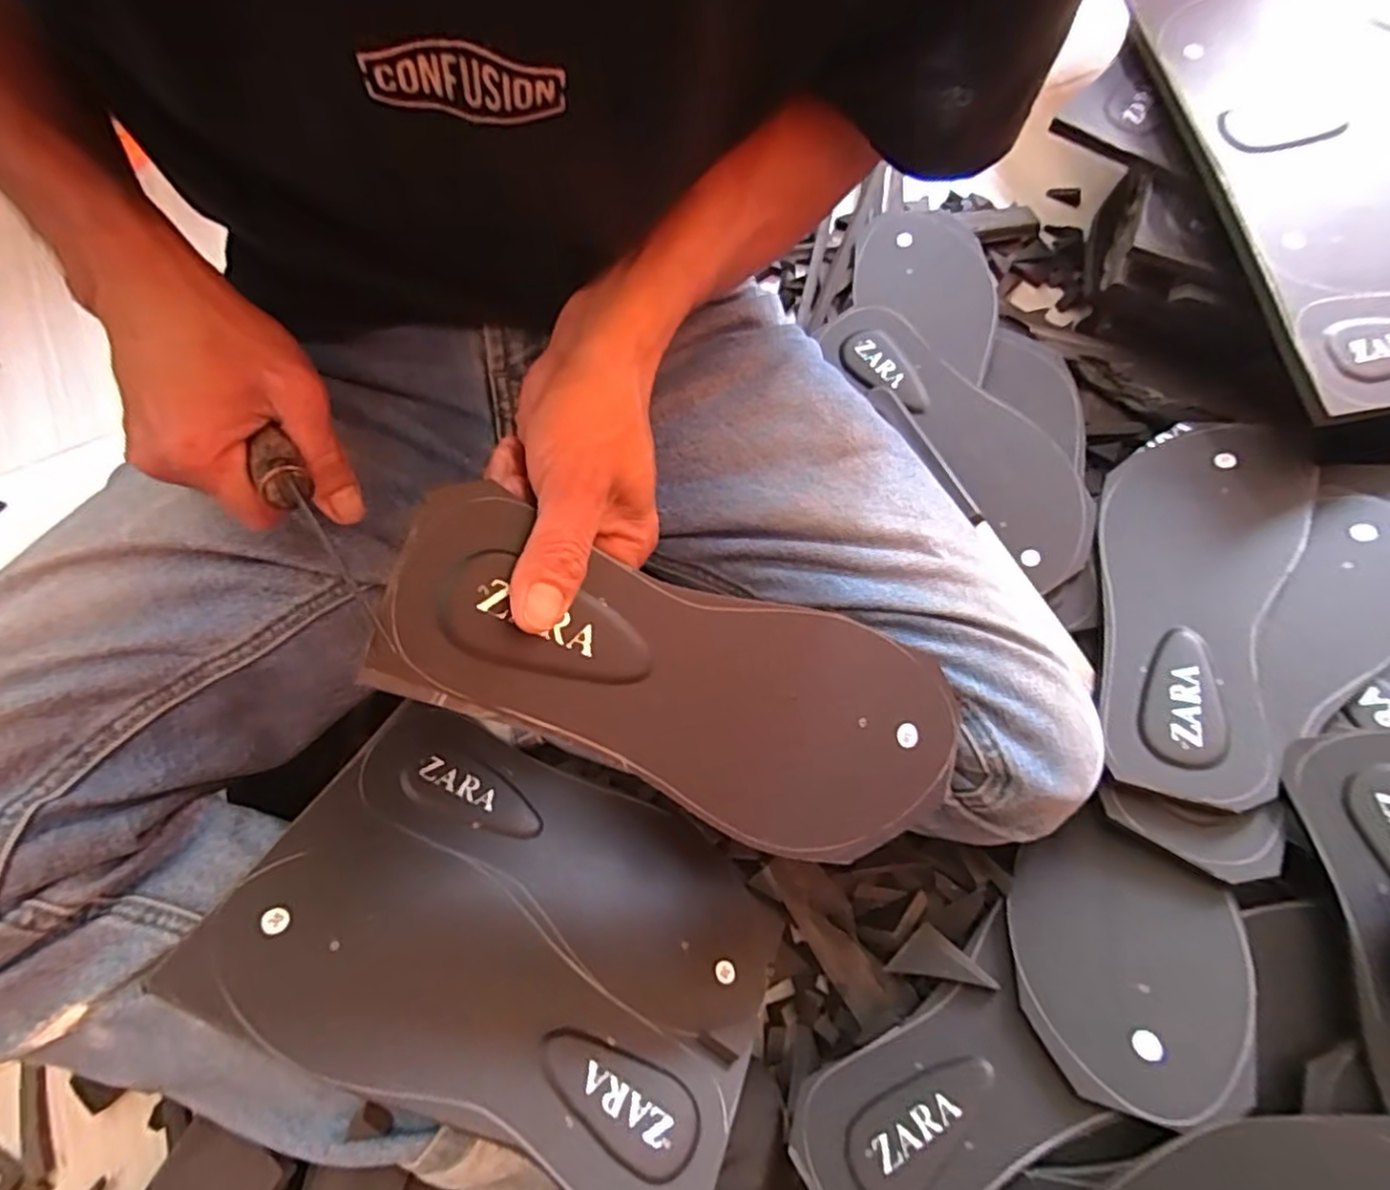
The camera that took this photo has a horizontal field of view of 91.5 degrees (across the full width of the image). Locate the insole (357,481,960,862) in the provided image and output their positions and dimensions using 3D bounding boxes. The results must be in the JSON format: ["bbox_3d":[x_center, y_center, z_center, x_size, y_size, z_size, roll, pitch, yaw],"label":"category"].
[{"bbox_3d":[0.003,0.040,0.274,0.246,0.013,0.095,22,72,-20],"label":"insole"}]

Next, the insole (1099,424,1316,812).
[{"bbox_3d":[0.291,-0.004,0.398,0.099,0.014,0.253,13,63,28],"label":"insole"}]

